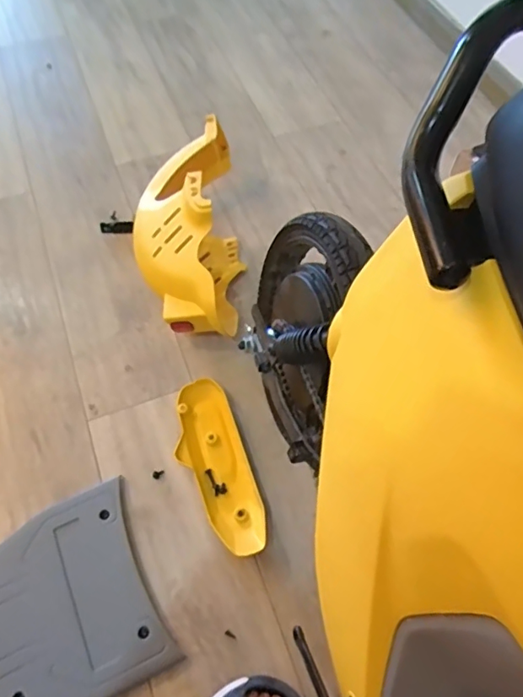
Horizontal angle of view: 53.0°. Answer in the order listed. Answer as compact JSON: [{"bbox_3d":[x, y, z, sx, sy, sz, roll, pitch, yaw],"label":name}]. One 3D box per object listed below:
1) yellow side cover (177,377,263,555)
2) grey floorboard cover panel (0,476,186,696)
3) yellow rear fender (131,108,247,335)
[{"bbox_3d":[-0.076,0.193,0.873,0.103,0.045,0.301,-16,63,-10],"label":"yellow side cover"},{"bbox_3d":[-0.289,0.376,0.774,0.242,0.030,0.281,-23,65,-13],"label":"grey floorboard cover panel"},{"bbox_3d":[-0.147,-0.238,1.033,0.212,0.191,0.449,-7,62,-6],"label":"yellow rear fender"}]

